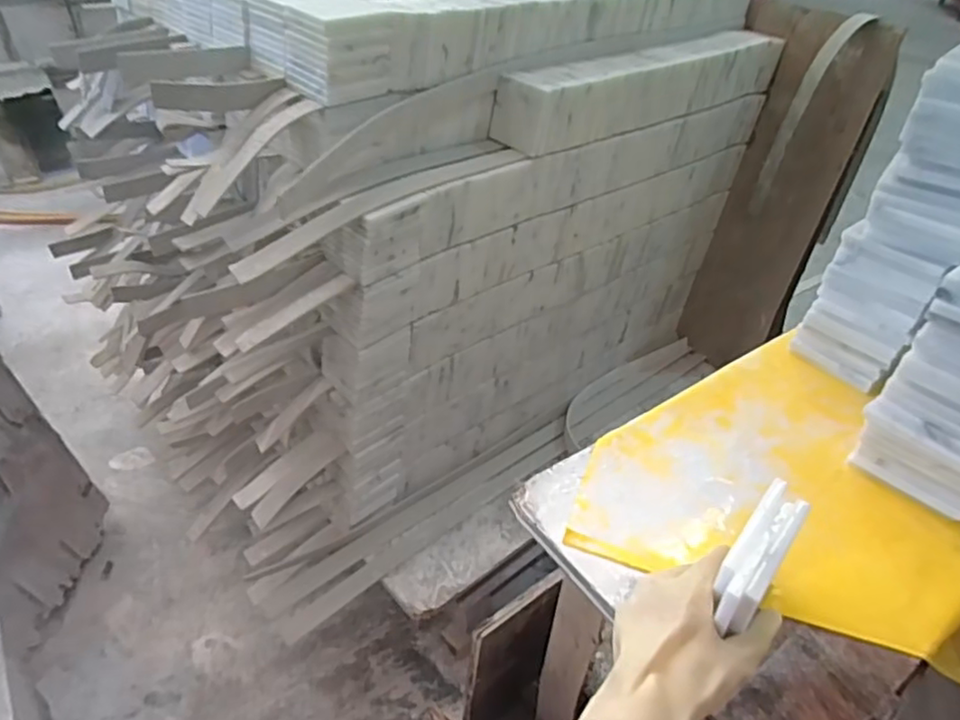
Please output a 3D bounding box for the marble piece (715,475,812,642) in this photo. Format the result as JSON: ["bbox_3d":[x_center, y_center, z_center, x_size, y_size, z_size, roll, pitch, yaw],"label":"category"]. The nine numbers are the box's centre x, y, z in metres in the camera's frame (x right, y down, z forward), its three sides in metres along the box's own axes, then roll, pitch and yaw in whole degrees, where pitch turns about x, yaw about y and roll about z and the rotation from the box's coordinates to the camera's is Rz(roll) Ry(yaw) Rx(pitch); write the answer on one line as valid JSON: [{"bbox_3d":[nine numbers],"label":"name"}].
[{"bbox_3d":[0.193,0.132,0.441,0.031,0.027,0.104,26,65,26],"label":"marble piece"}]

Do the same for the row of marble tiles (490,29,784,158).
[{"bbox_3d":[0.312,-0.496,1.154,0.670,0.098,0.095,-25,47,-30],"label":"row of marble tiles"}]

